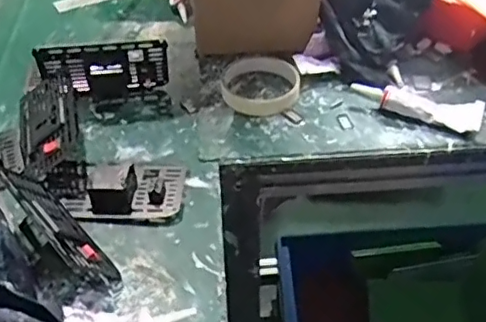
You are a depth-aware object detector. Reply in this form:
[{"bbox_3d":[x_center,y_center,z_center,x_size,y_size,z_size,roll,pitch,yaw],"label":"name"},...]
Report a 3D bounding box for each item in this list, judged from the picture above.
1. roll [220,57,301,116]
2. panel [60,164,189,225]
[{"bbox_3d":[0.019,-0.084,0.633,0.085,0.018,0.085,0,44,0],"label":"roll"},{"bbox_3d":[-0.105,0.020,0.525,0.101,0.030,0.069,2,44,2],"label":"panel"}]

